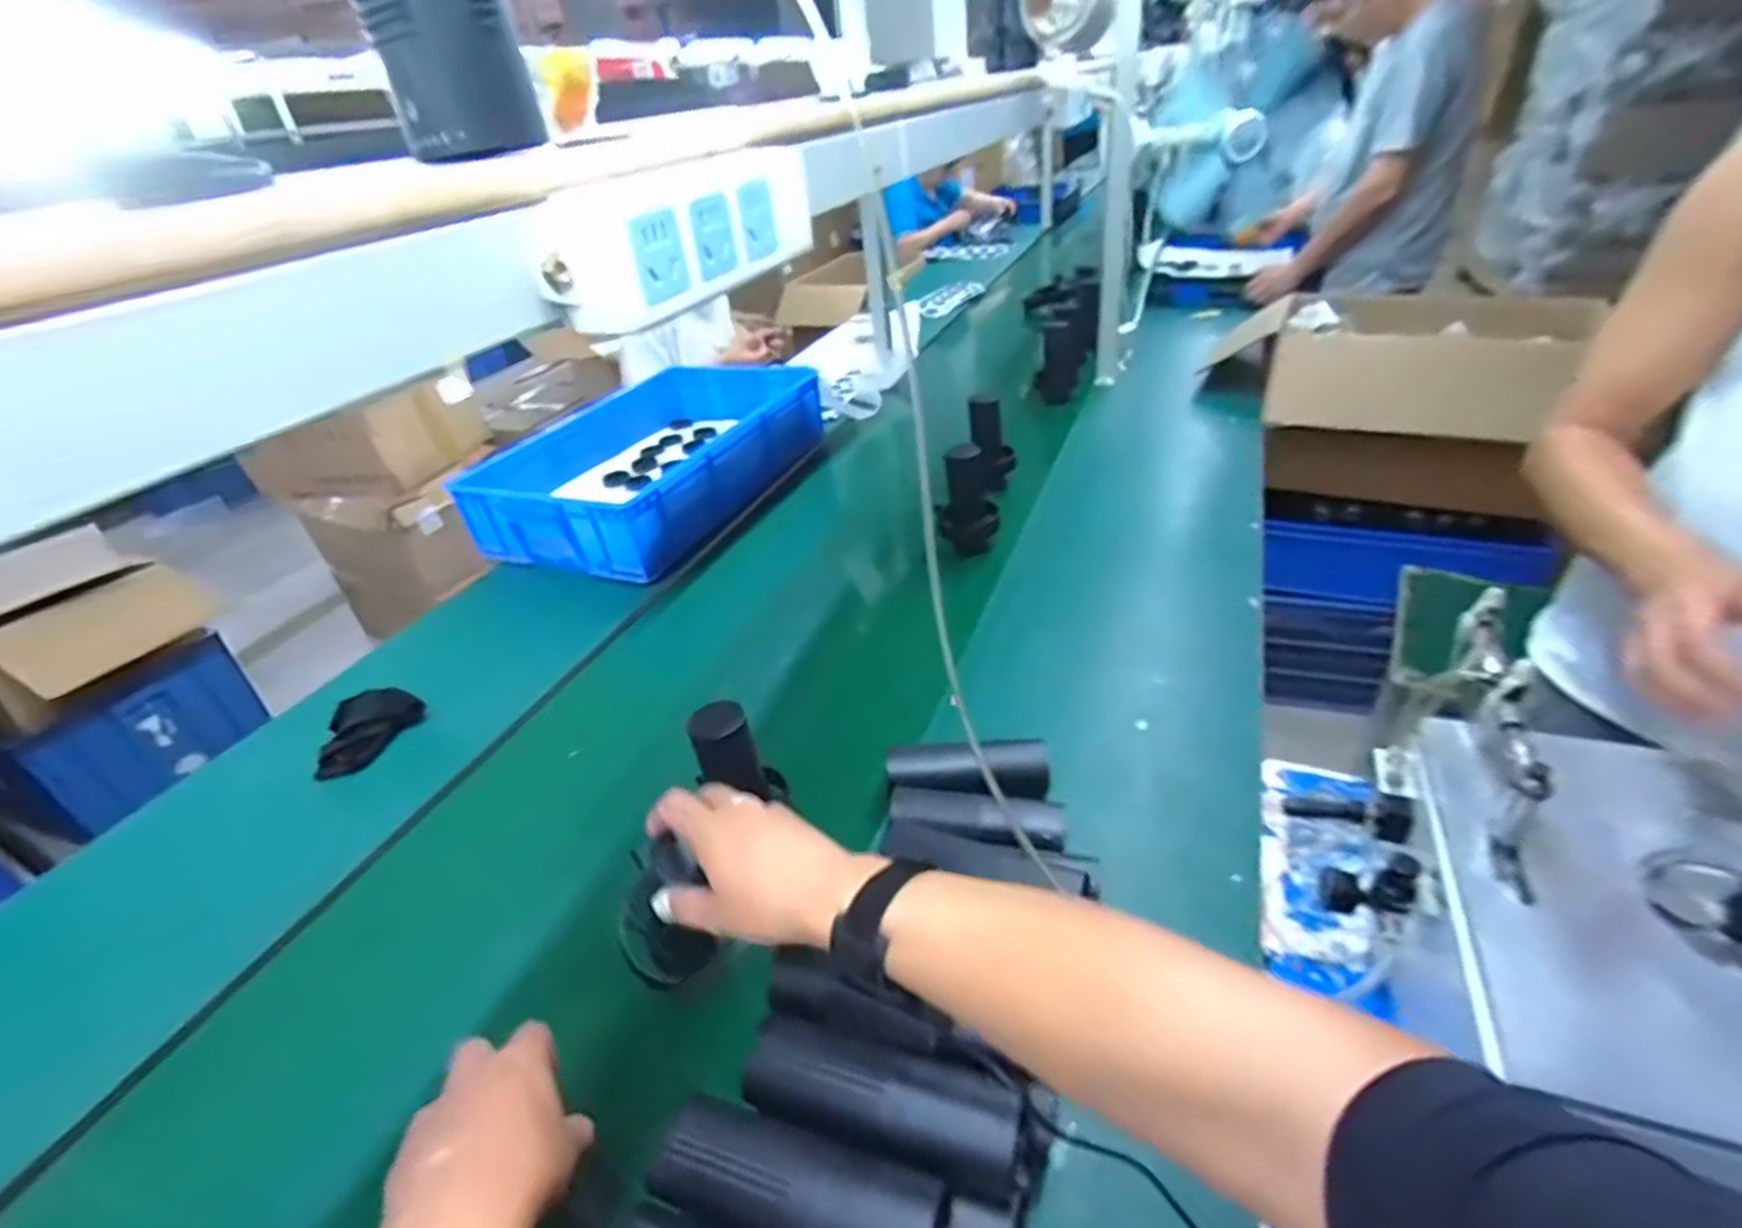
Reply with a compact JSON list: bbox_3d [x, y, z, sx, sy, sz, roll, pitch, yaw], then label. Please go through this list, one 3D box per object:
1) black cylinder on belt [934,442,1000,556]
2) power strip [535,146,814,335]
[{"bbox_3d":[0.147,-0.173,1.192,0.095,0.169,0.064,0,35,9],"label":"black cylinder on belt"},{"bbox_3d":[-0.080,-0.180,0.358,0.029,0.052,0.174,9,38,22],"label":"power strip"}]

